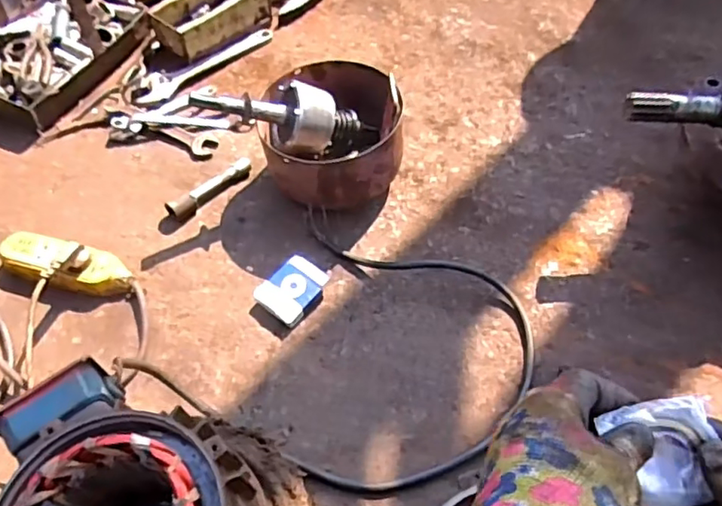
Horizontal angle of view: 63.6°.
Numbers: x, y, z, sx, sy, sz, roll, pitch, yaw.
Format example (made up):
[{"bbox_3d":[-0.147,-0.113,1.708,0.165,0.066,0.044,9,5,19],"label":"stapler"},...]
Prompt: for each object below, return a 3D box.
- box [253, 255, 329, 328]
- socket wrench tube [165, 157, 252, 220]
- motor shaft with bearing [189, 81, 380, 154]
[{"bbox_3d":[-0.093,0.049,0.783,0.073,0.028,0.083,35,64,20],"label":"box"},{"bbox_3d":[-0.226,-0.102,0.884,0.025,0.034,0.149,36,64,21],"label":"socket wrench tube"},{"bbox_3d":[-0.099,-0.193,0.825,0.267,0.085,0.090,6,55,-19],"label":"motor shaft with bearing"}]

